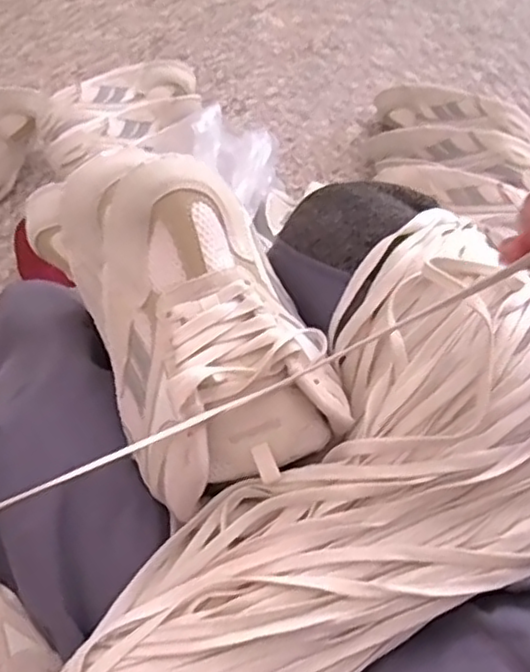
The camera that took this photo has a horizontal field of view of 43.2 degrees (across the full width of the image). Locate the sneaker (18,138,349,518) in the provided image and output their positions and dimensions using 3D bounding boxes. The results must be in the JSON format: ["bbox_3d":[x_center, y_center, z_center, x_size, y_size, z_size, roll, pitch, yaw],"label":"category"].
[{"bbox_3d":[-0.049,-0.021,0.393,0.123,0.083,0.219,-26,72,-11],"label":"sneaker"}]

